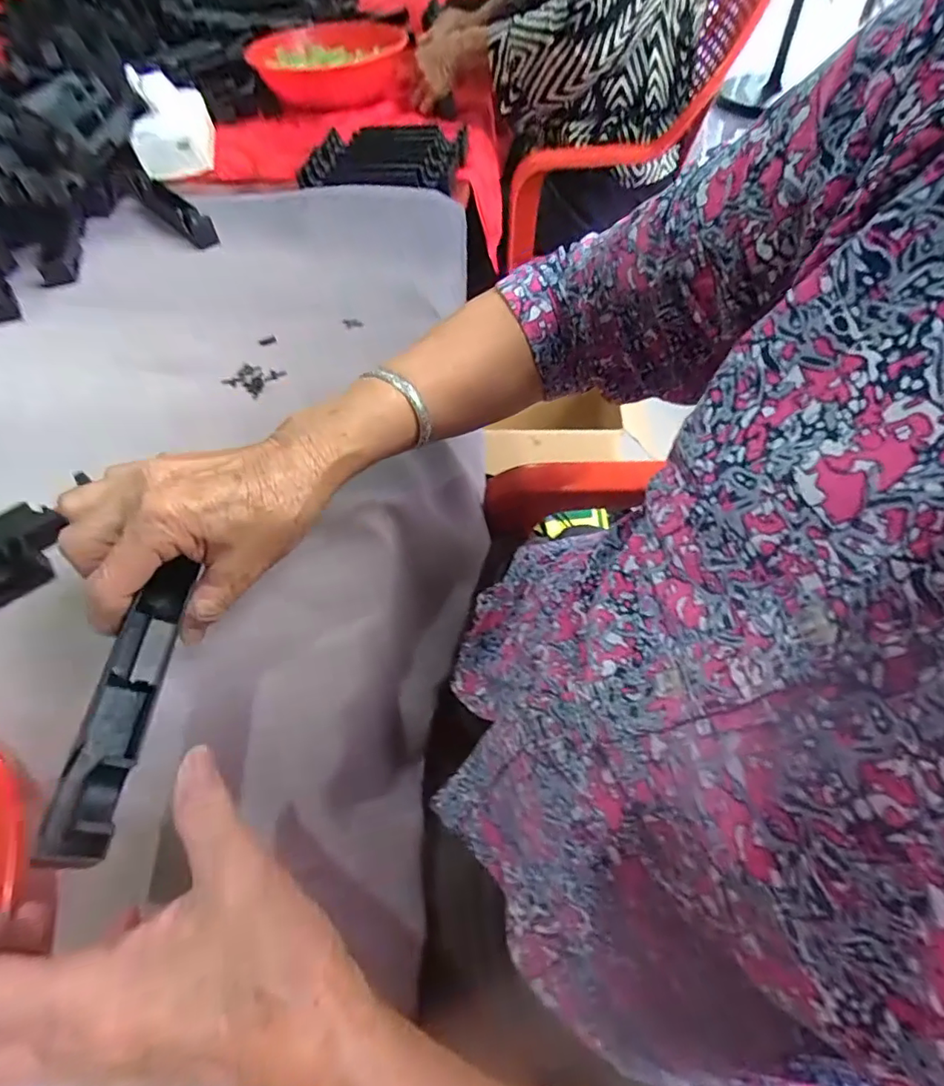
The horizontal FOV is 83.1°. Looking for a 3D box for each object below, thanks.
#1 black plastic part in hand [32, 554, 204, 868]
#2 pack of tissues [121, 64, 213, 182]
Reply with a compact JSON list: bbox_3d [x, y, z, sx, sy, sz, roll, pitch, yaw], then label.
[{"bbox_3d":[-0.167,0.071,0.261,0.031,0.022,0.152,-6,49,0],"label":"black plastic part in hand"},{"bbox_3d":[-0.412,-0.577,0.724,0.087,0.100,0.115,-10,55,-3],"label":"pack of tissues"}]

